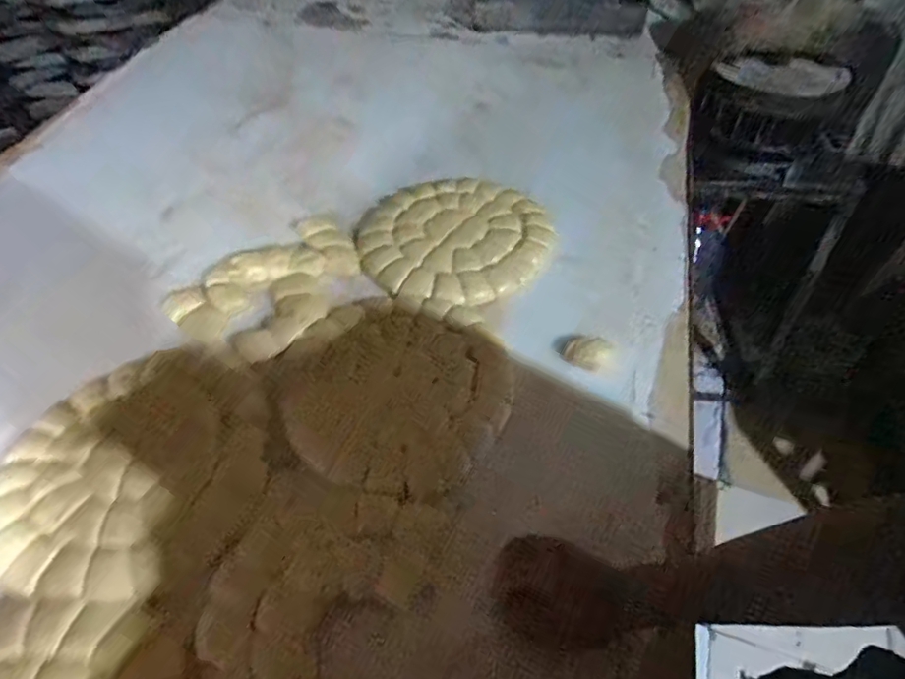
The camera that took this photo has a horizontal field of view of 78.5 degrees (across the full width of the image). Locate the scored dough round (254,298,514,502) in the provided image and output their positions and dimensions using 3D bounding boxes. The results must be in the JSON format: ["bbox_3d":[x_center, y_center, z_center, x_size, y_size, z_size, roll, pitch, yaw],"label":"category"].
[{"bbox_3d":[-0.080,0.049,0.651,0.285,0.027,0.244,15,51,11],"label":"scored dough round"}]

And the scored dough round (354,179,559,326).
[{"bbox_3d":[-0.003,-0.153,0.821,0.259,0.029,0.285,31,55,22],"label":"scored dough round"}]

